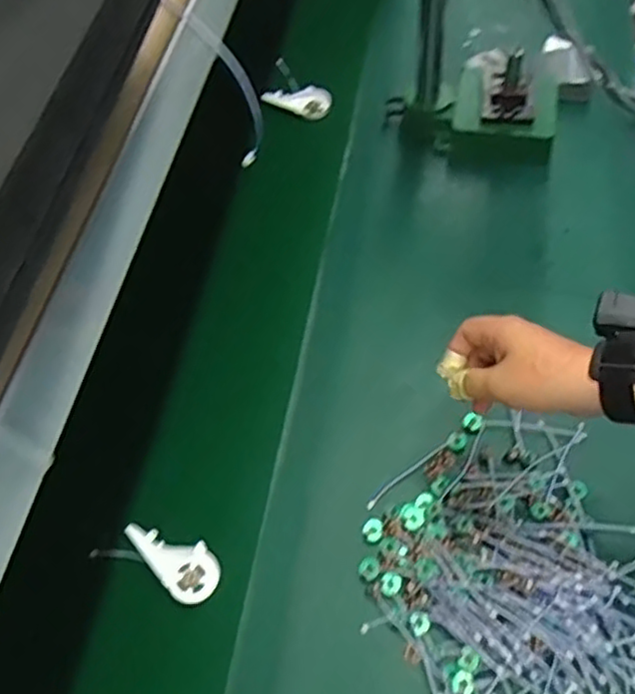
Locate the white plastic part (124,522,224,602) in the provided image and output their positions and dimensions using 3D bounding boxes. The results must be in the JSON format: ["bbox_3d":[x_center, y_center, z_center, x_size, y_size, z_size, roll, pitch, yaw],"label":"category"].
[{"bbox_3d":[-0.134,0.196,0.625,0.097,0.009,0.049,36,64,-6],"label":"white plastic part"}]

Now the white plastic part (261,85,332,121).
[{"bbox_3d":[-0.030,-0.355,0.978,0.096,0.030,0.038,2,59,6],"label":"white plastic part"}]

